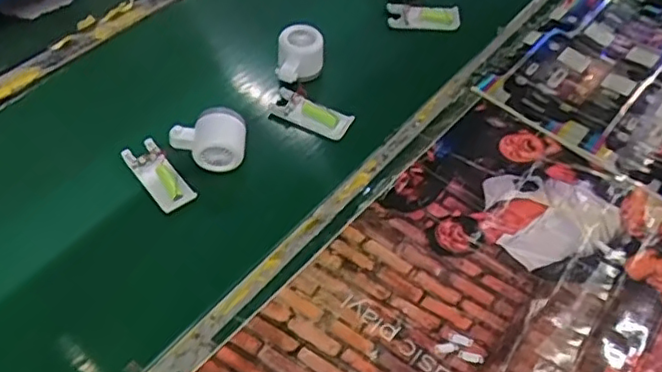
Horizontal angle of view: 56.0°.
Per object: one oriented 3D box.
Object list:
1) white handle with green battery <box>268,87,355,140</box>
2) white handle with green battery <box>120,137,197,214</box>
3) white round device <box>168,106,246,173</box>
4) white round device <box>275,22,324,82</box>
[{"bbox_3d":[-0.025,-0.089,0.776,0.104,0.023,0.034,22,54,12],"label":"white handle with green battery"},{"bbox_3d":[-0.196,-0.014,0.708,0.038,0.018,0.101,-32,61,-25],"label":"white handle with green battery"},{"bbox_3d":[-0.141,-0.052,0.718,0.083,0.047,0.059,-1,53,-5],"label":"white round device"},{"bbox_3d":[-0.041,-0.168,0.798,0.064,0.049,0.065,4,52,-1],"label":"white round device"}]

